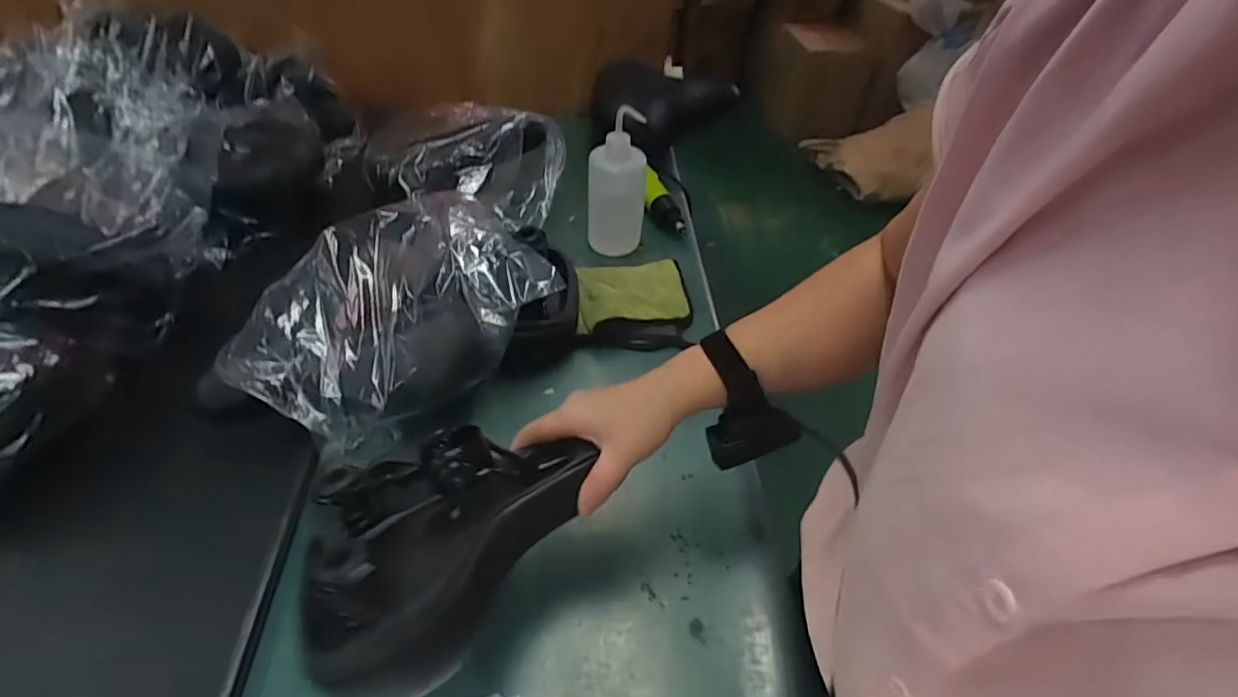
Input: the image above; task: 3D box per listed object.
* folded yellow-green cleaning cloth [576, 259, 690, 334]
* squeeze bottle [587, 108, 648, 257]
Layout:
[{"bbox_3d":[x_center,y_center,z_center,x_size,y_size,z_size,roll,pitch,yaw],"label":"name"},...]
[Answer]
[{"bbox_3d":[0.014,-0.074,0.759,0.146,0.014,0.113,-5,53,-11],"label":"folded yellow-green cleaning cloth"},{"bbox_3d":[-0.001,-0.226,0.783,0.080,0.179,0.094,5,47,2],"label":"squeeze bottle"}]

